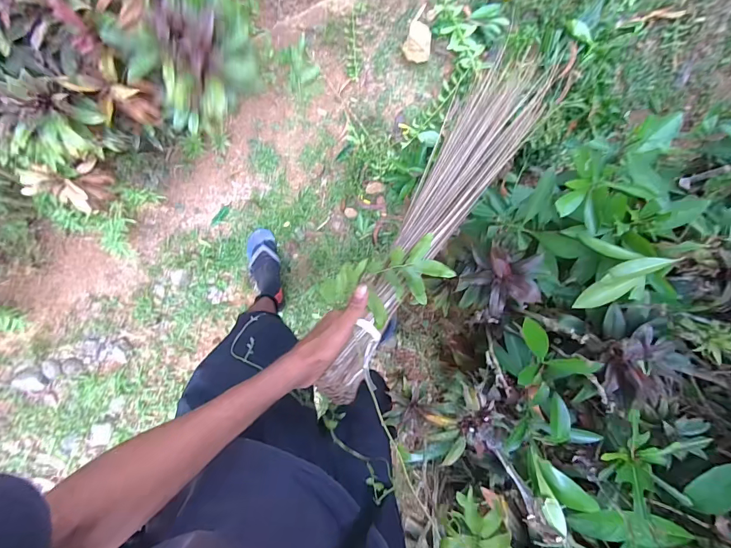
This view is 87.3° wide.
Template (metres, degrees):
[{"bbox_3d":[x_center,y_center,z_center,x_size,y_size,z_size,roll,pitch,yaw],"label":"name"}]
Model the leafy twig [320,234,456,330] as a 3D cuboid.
[{"bbox_3d":[0.032,0.014,0.533,0.182,0.051,0.091,-16,94,-1],"label":"leafy twig"}]

